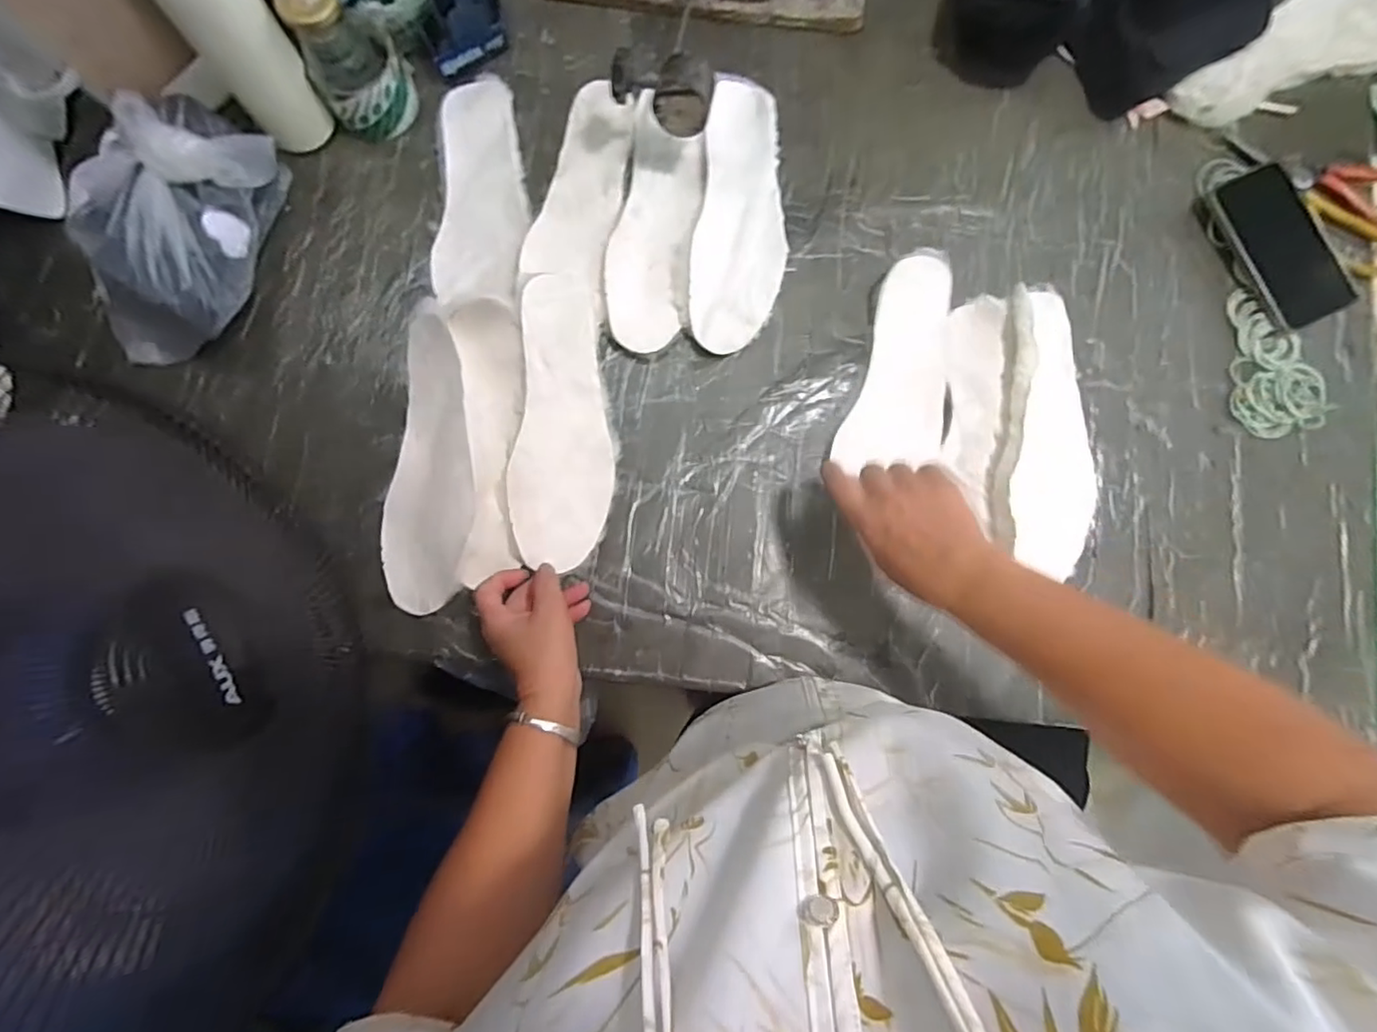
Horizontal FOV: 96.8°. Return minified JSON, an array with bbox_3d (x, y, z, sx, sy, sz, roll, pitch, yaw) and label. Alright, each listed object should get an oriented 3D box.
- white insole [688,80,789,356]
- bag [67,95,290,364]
[{"bbox_3d":[0.052,-0.290,0.583,0.086,0.023,0.263,7,84,1],"label":"white insole"},{"bbox_3d":[-0.456,-0.253,0.550,0.113,0.110,0.227,18,85,1],"label":"bag"}]

